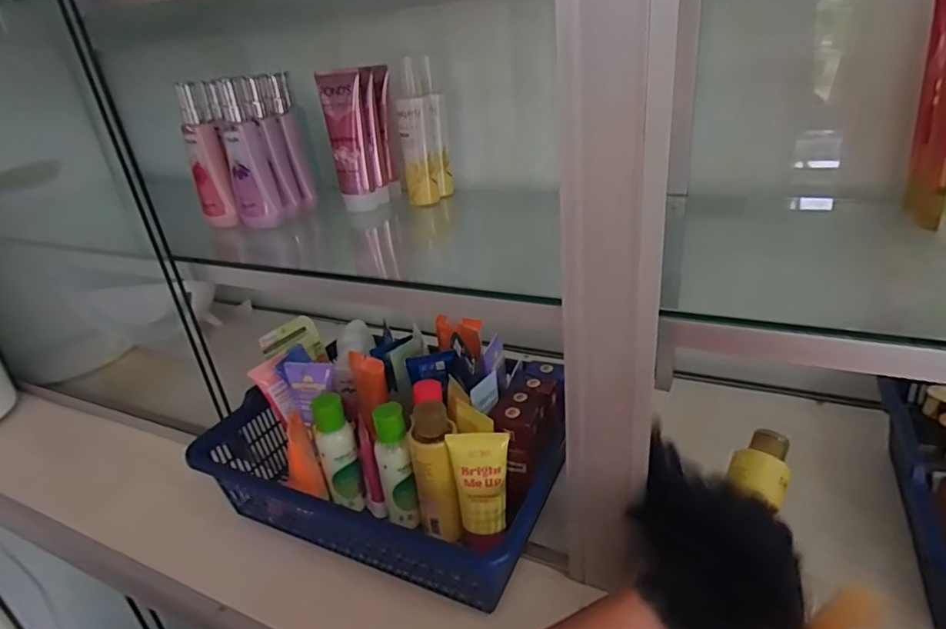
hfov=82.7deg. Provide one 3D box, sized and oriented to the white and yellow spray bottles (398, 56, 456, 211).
[{"bbox_3d":[-0.056,-0.207,0.620,0.051,0.152,0.053,-6,28,0],"label":"white and yellow spray bottles"}]

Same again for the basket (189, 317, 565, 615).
[{"bbox_3d":[-0.086,0.120,0.554,0.309,0.142,0.220,7,30,22],"label":"basket"}]

